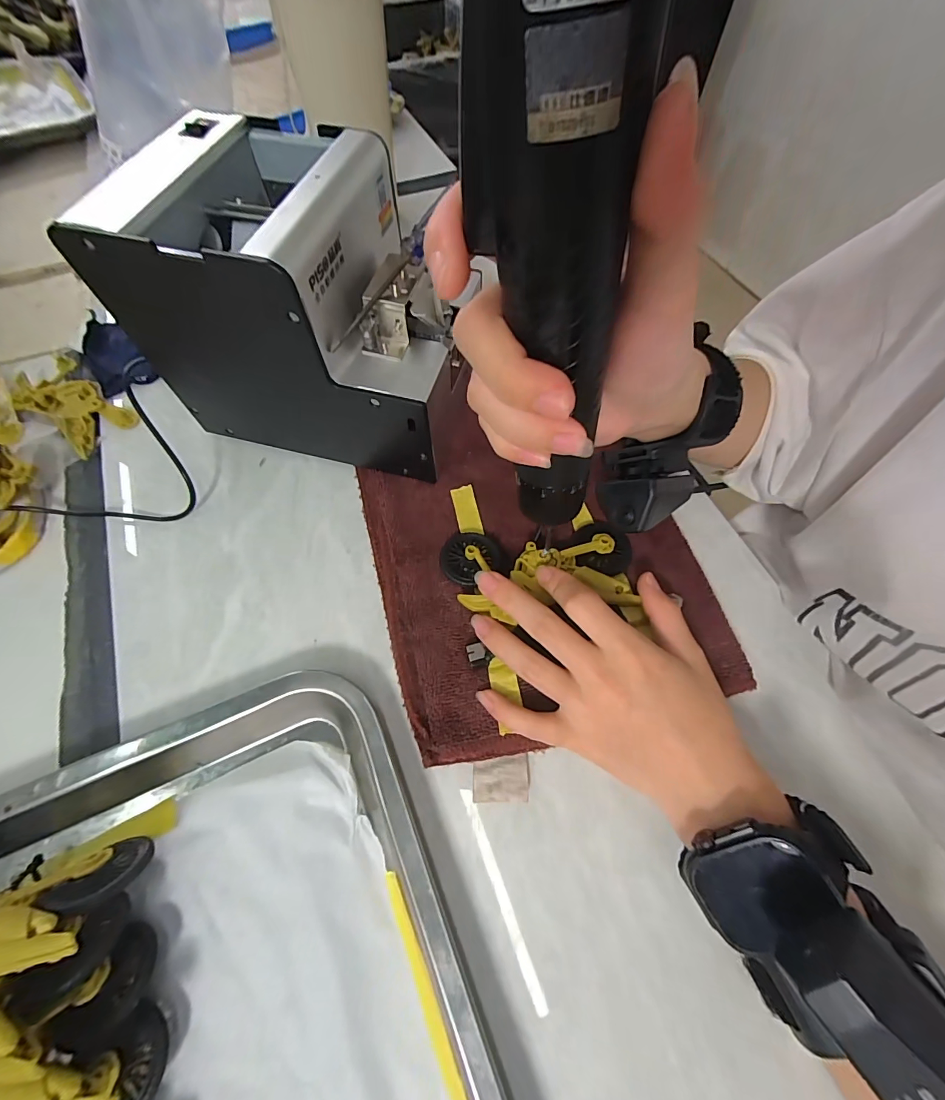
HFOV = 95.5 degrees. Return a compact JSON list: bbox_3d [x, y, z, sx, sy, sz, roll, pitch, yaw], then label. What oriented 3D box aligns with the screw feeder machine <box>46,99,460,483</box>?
[{"bbox_3d":[-0.099,-0.149,0.278,0.176,0.147,0.128,11,63,5],"label":"screw feeder machine"}]

